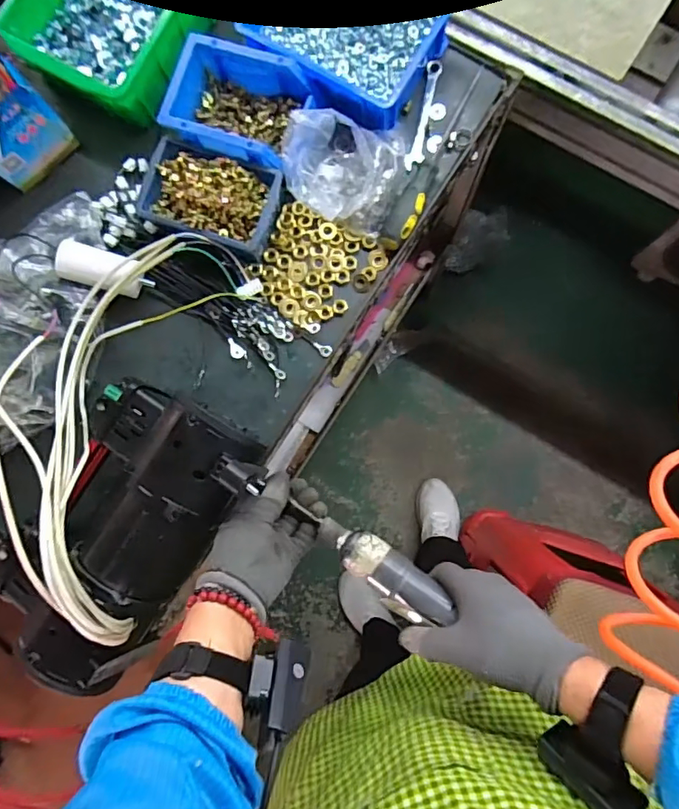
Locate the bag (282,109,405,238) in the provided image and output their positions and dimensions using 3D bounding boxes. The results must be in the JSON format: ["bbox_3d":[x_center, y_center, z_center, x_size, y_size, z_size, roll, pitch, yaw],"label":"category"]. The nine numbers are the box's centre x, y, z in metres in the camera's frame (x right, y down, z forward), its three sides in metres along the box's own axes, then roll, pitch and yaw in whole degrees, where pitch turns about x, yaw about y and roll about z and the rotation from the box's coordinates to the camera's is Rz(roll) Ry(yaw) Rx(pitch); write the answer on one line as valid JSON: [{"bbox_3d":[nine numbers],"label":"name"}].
[{"bbox_3d":[0.006,-0.256,0.541,0.130,0.076,0.120,1,85,4],"label":"bag"}]

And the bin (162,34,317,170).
[{"bbox_3d":[-0.112,-0.325,0.550,0.138,0.058,0.109,19,86,6],"label":"bin"}]

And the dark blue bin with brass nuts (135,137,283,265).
[{"bbox_3d":[-0.143,-0.229,0.556,0.149,0.057,0.103,21,86,6],"label":"dark blue bin with brass nuts"}]

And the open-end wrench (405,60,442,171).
[{"bbox_3d":[0.097,-0.335,0.580,0.020,0.011,0.129,11,86,5],"label":"open-end wrench"}]

